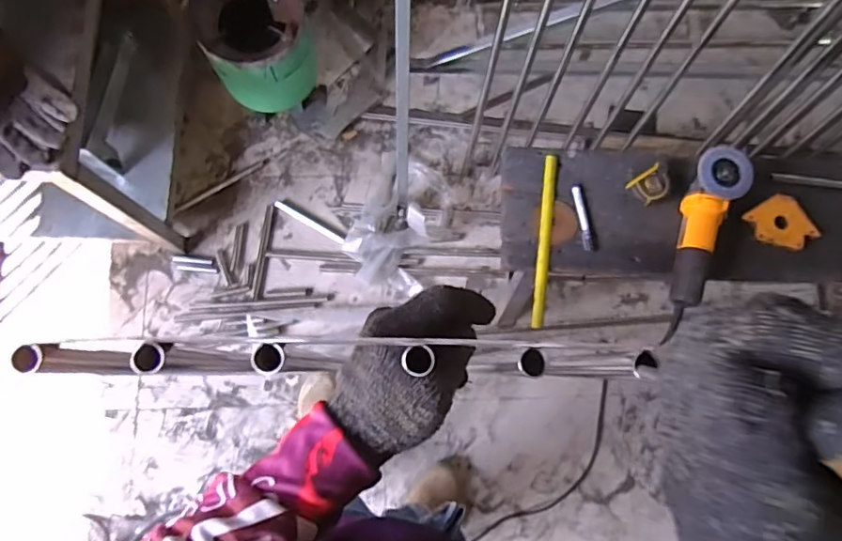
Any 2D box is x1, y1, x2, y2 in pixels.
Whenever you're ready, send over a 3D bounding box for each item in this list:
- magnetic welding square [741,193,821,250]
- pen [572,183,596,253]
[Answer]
[{"bbox_3d":[0.689,-0.087,1.026,0.098,0.023,0.105,-30,81,-8],"label":"magnetic welding square"},{"bbox_3d":[0.309,-0.102,1.028,0.022,0.016,0.129,-9,78,-4],"label":"pen"}]

